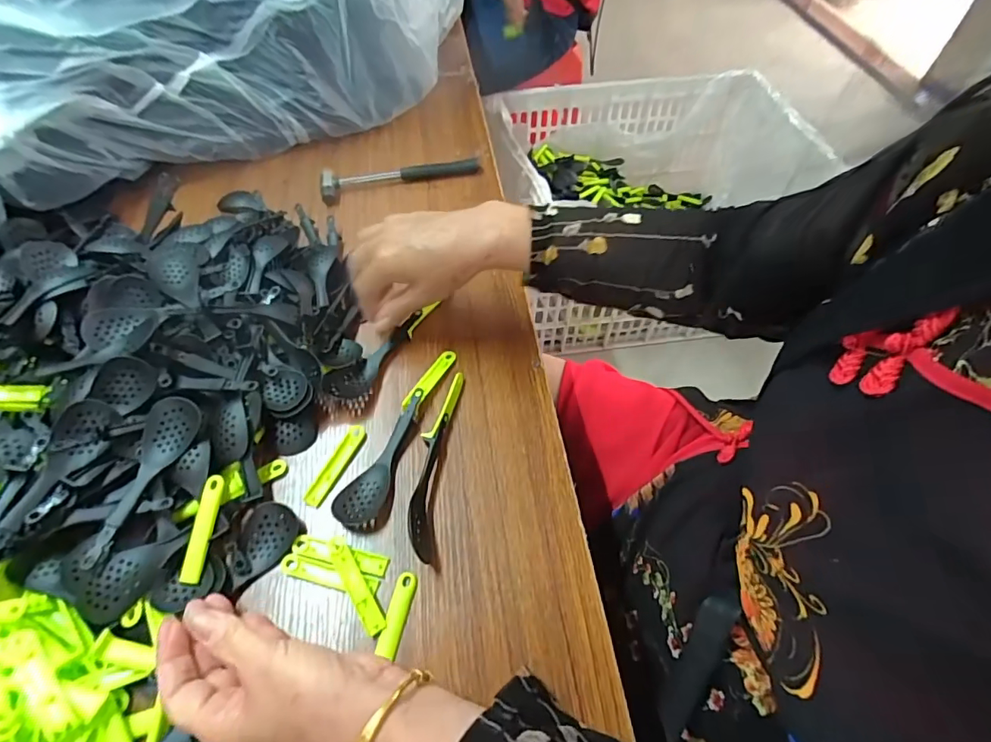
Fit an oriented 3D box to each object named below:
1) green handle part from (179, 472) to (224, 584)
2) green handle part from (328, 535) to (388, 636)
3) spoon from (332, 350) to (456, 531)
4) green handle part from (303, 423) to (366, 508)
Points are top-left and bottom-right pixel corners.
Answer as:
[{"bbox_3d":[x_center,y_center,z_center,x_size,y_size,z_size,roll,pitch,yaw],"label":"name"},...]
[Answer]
[{"bbox_3d":[-0.219,0.118,0.369,0.015,0.011,0.076,6,71,-1],"label":"green handle part"},{"bbox_3d":[-0.105,0.158,0.369,0.014,0.010,0.080,-28,62,-22],"label":"green handle part"},{"bbox_3d":[-0.085,0.052,0.440,0.037,0.019,0.185,19,56,8],"label":"spoon"},{"bbox_3d":[-0.137,0.080,0.425,0.015,0.005,0.078,24,57,11],"label":"green handle part"}]

